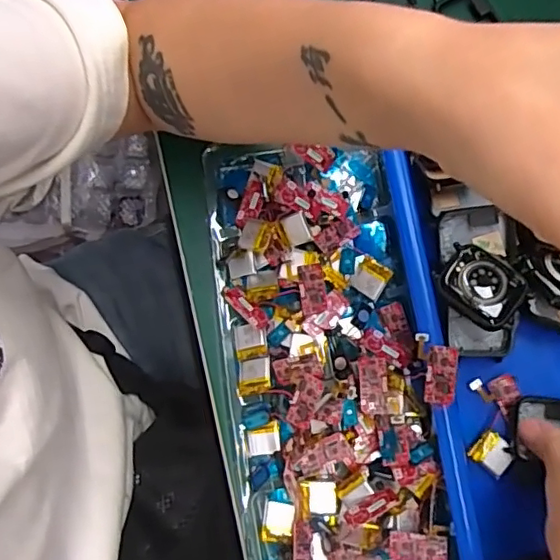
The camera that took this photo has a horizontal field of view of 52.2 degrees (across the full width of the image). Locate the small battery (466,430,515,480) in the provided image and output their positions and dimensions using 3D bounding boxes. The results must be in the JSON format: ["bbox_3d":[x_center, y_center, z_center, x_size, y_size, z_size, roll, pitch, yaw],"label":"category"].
[{"bbox_3d":[0.114,0.093,0.305,0.021,0.004,0.019,37,81,6],"label":"small battery"}]

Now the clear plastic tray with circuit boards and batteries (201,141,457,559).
[{"bbox_3d":[0.023,0.043,0.312,0.112,0.046,0.270,-6,80,-2],"label":"clear plastic tray with circuit boards and batteries"}]

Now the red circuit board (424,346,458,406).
[{"bbox_3d":[0.081,0.048,0.287,0.014,0.004,0.029,4,74,22],"label":"red circuit board"}]

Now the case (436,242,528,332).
[{"bbox_3d":[0.106,0.003,0.301,0.042,0.013,0.036,42,82,7],"label":"case"}]

